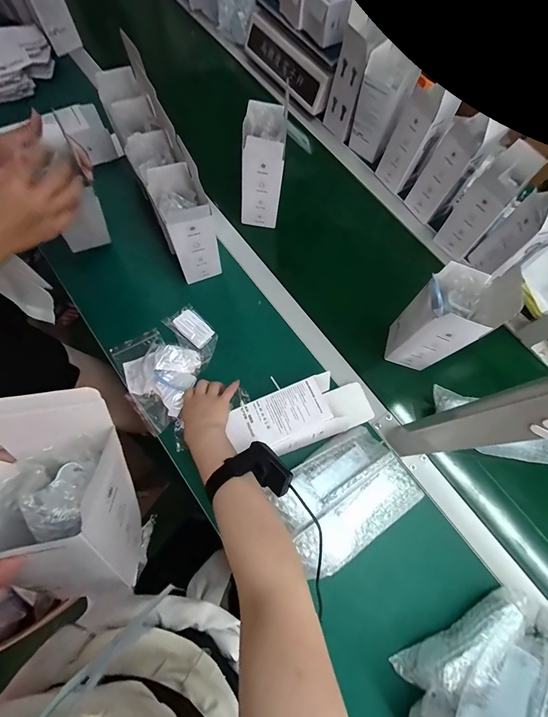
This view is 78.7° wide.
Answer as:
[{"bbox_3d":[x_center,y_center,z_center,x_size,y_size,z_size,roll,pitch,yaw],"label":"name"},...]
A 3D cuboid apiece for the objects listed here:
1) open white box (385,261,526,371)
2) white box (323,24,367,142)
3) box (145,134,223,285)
[{"bbox_3d":[0.258,-0.062,0.514,0.088,0.214,0.087,16,69,3],"label":"open white box"},{"bbox_3d":[0.150,-0.562,0.707,0.026,0.185,0.087,-19,71,-9],"label":"white box"},{"bbox_3d":[-0.145,-0.215,0.565,0.079,0.187,0.081,-21,72,-10],"label":"box"}]

